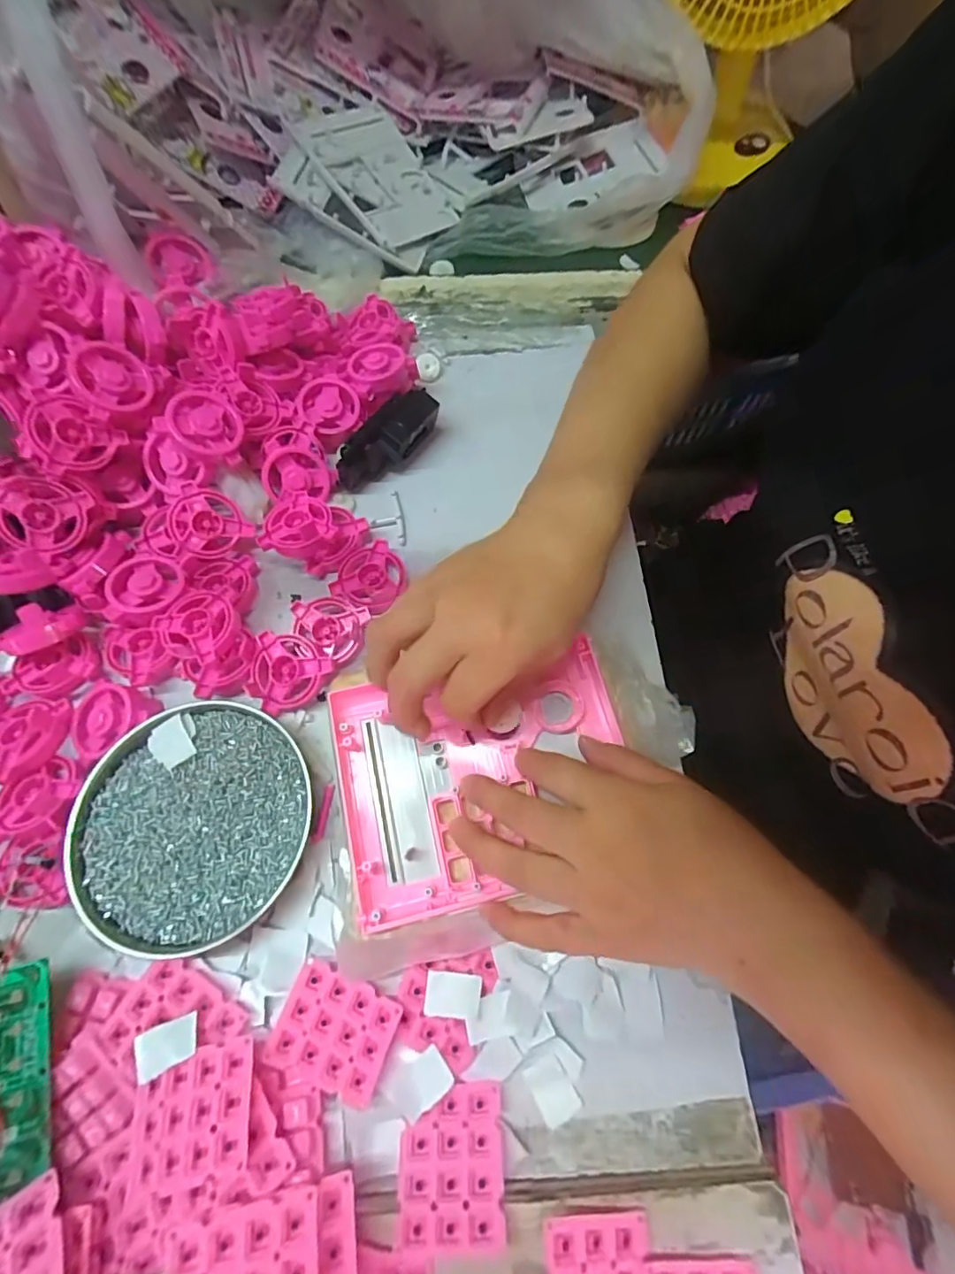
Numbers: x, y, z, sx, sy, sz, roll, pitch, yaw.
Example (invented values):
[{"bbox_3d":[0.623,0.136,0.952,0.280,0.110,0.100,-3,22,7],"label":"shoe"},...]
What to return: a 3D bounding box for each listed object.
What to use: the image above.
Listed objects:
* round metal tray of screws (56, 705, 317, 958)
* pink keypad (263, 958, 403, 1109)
[{"bbox_3d":[-0.168,0.108,0.308,0.124,0.017,0.137,24,70,9],"label":"round metal tray of screws"},{"bbox_3d":[-0.075,0.208,0.274,0.059,0.008,0.048,21,69,8],"label":"pink keypad"}]

